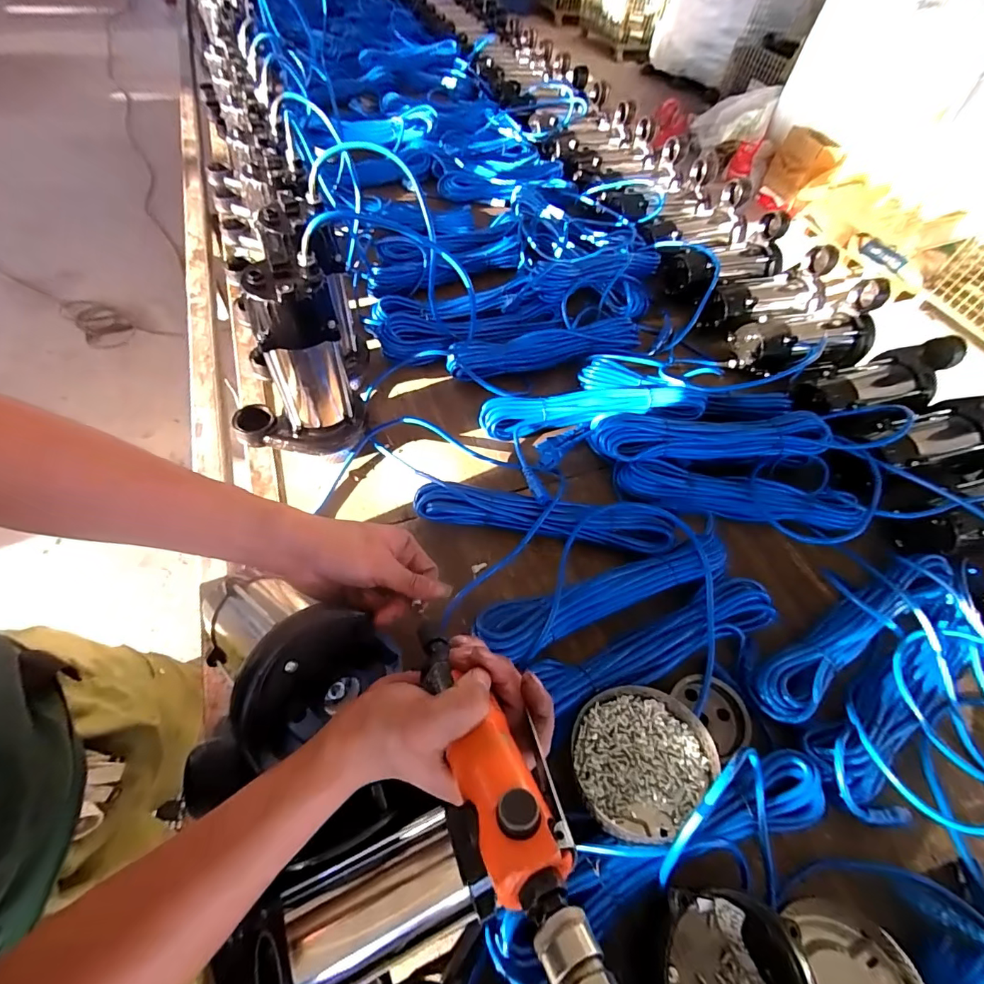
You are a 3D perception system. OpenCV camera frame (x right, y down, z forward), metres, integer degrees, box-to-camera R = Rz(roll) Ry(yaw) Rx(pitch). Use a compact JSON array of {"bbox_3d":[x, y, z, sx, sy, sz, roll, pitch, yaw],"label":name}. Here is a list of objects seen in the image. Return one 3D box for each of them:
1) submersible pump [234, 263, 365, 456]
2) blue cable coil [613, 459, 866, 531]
[{"bbox_3d":[-0.261,-0.142,0.588,0.158,0.266,0.090,6,55,-3],"label":"submersible pump"},{"bbox_3d":[0.342,0.006,0.663,0.331,0.043,0.068,13,55,2],"label":"blue cable coil"}]

